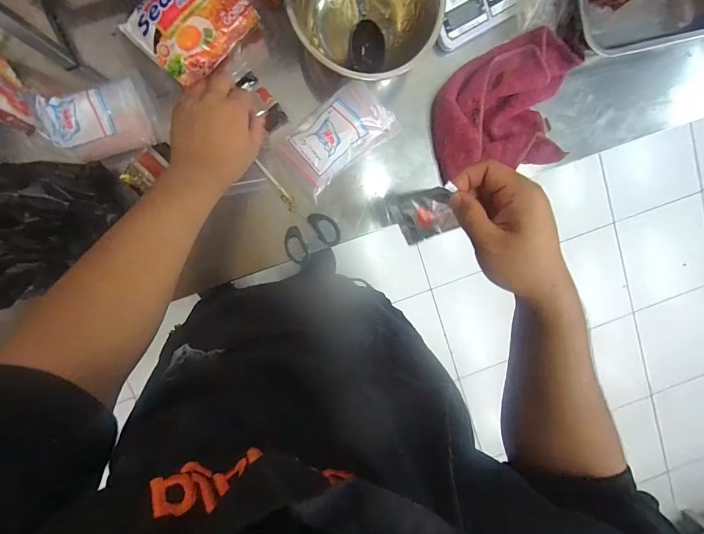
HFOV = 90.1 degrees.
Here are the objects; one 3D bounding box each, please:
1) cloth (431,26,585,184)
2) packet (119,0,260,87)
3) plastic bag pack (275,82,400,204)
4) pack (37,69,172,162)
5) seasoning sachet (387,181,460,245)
[{"bbox_3d":[0.205,-0.210,0.458,0.196,0.029,0.156,-12,99,-4],"label":"cloth"},{"bbox_3d":[-0.175,-0.296,0.406,0.099,0.027,0.154,39,93,-9],"label":"packet"},{"bbox_3d":[-0.017,-0.167,0.443,0.137,0.039,0.079,-40,100,1],"label":"plastic bag pack"},{"bbox_3d":[-0.294,-0.174,0.416,0.117,0.025,0.081,-22,103,-19],"label":"pack"},{"bbox_3d":[0.064,-0.047,0.318,0.062,0.012,0.045,-10,107,30],"label":"seasoning sachet"}]

